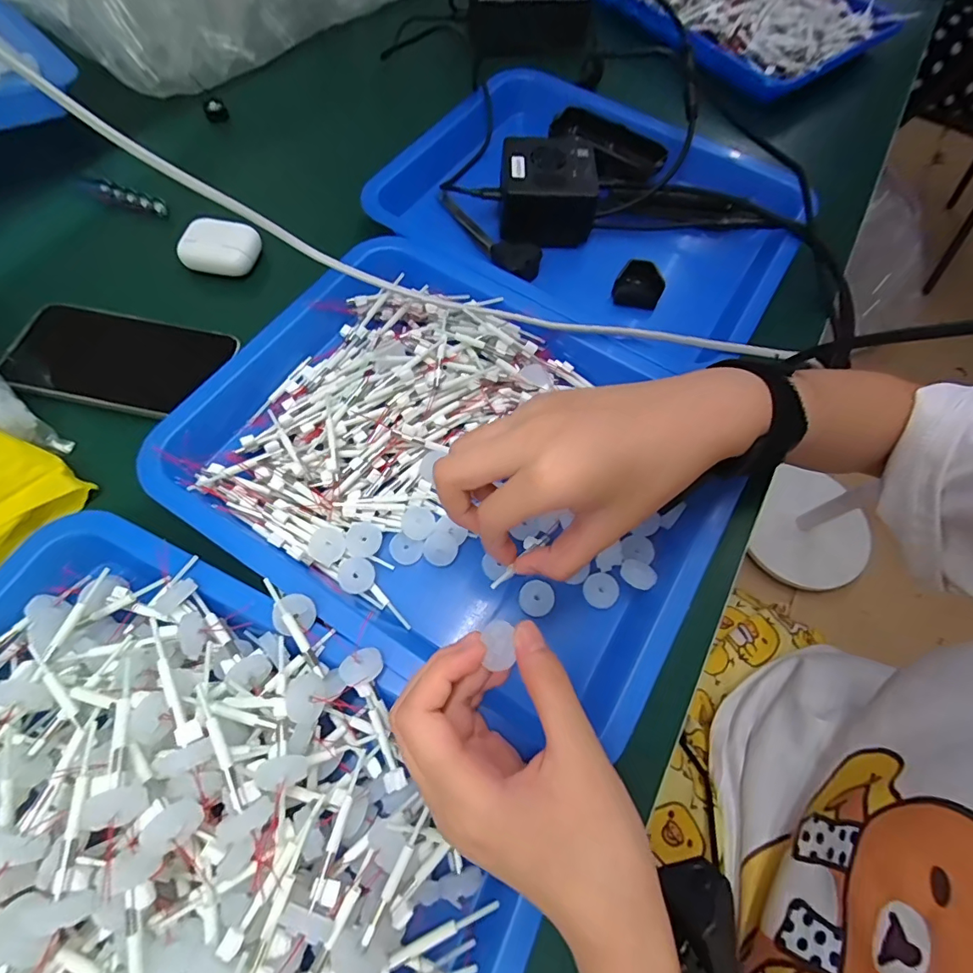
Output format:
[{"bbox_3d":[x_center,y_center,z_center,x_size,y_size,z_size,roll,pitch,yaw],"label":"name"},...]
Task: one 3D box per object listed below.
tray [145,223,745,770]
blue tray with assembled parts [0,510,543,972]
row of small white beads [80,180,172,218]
[{"bbox_3d":[-0.026,-0.024,0.319,0.320,0.036,0.249,30,68,10],"label":"tray"},{"bbox_3d":[-0.149,0.175,0.197,0.320,0.063,0.268,22,67,6],"label":"blue tray with assembled parts"},{"bbox_3d":[-0.314,-0.250,0.416,0.082,0.008,0.015,19,67,5],"label":"row of small white beads"}]

